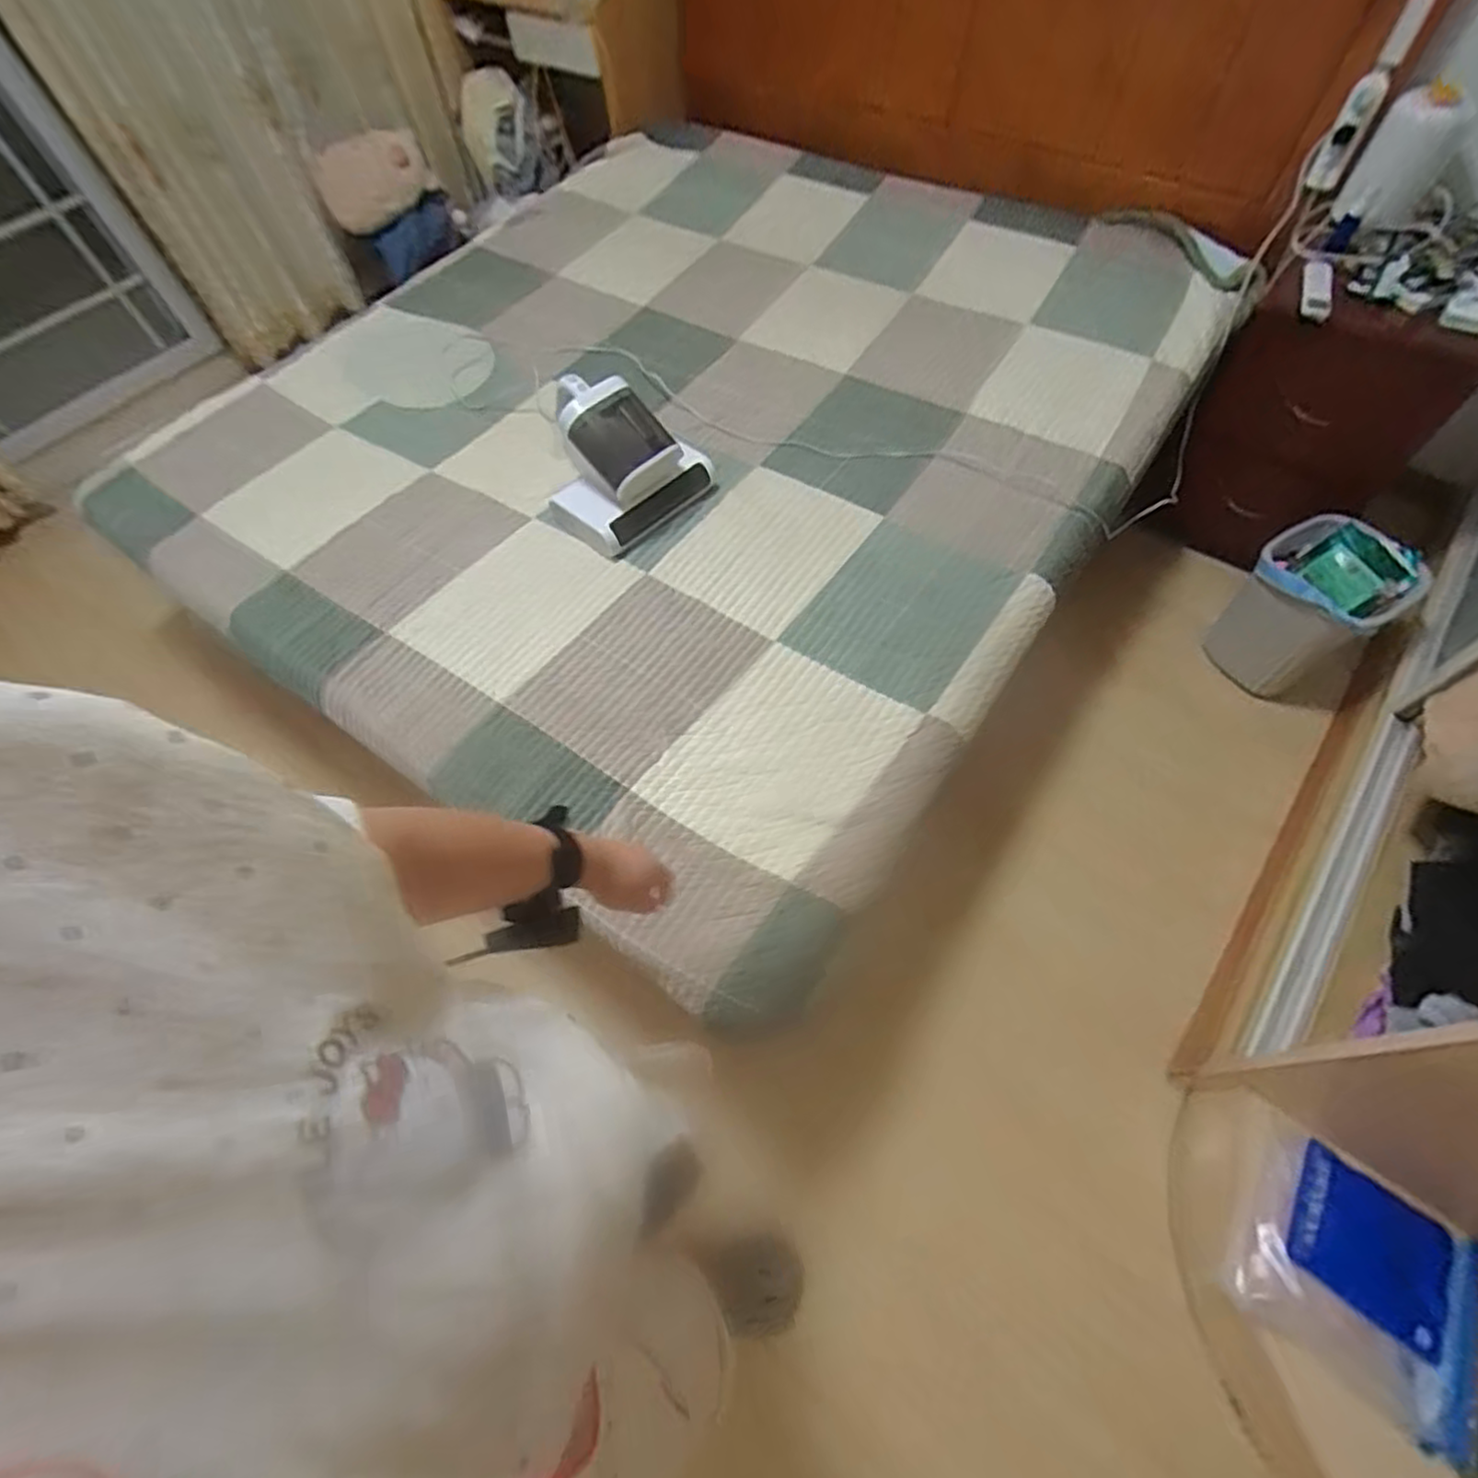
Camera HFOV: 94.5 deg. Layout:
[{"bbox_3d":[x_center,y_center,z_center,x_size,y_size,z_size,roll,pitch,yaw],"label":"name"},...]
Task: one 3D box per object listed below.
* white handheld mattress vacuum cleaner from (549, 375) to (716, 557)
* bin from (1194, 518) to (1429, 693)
[{"bbox_3d":[-0.224,-0.513,1.238,0.223,0.194,0.264,37,68,22],"label":"white handheld mattress vacuum cleaner"},{"bbox_3d":[1.159,-0.260,1.409,0.238,0.277,0.237,-35,63,-16],"label":"bin"}]

